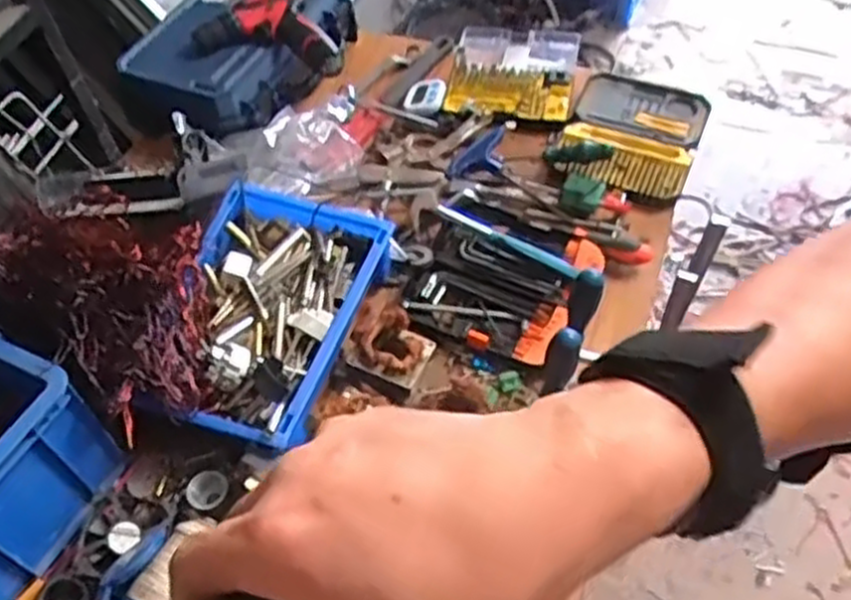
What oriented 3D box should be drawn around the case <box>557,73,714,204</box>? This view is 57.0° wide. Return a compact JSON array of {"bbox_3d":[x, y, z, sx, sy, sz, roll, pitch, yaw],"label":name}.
[{"bbox_3d":[0.299,-0.243,1.133,0.188,0.048,0.241,14,55,16],"label":"case"}]

